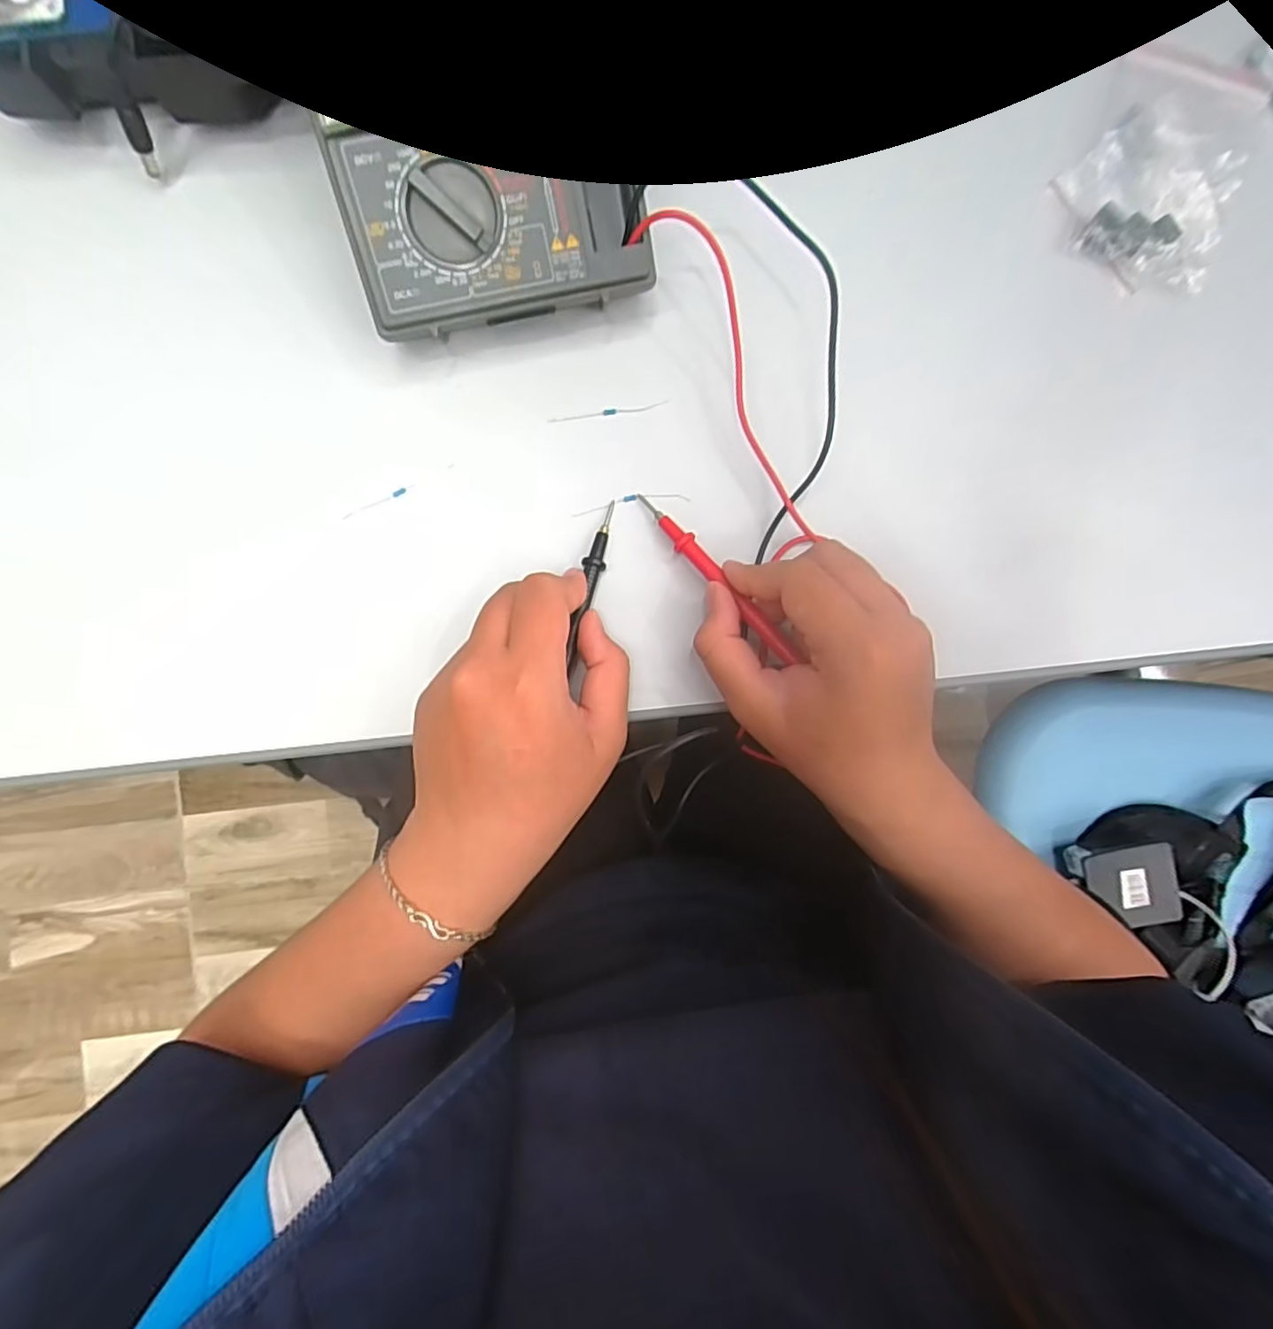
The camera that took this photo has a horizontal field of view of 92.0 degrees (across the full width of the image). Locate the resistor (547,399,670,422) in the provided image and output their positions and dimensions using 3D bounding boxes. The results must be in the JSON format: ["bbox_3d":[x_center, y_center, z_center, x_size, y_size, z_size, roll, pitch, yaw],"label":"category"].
[{"bbox_3d":[-0.013,-0.120,0.290,0.058,0.004,0.004,-10,88,-3],"label":"resistor"}]

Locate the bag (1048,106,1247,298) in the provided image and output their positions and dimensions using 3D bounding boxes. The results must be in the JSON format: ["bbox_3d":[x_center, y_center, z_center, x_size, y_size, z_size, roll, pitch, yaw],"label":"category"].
[{"bbox_3d":[0.245,-0.219,0.293,0.079,0.020,0.065,38,87,0],"label":"bag"}]

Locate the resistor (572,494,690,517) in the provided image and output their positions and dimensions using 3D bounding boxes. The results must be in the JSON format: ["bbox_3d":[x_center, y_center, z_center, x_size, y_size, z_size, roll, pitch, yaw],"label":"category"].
[{"bbox_3d":[-0.003,-0.077,0.289,0.055,0.004,0.006,-9,88,-3],"label":"resistor"}]

